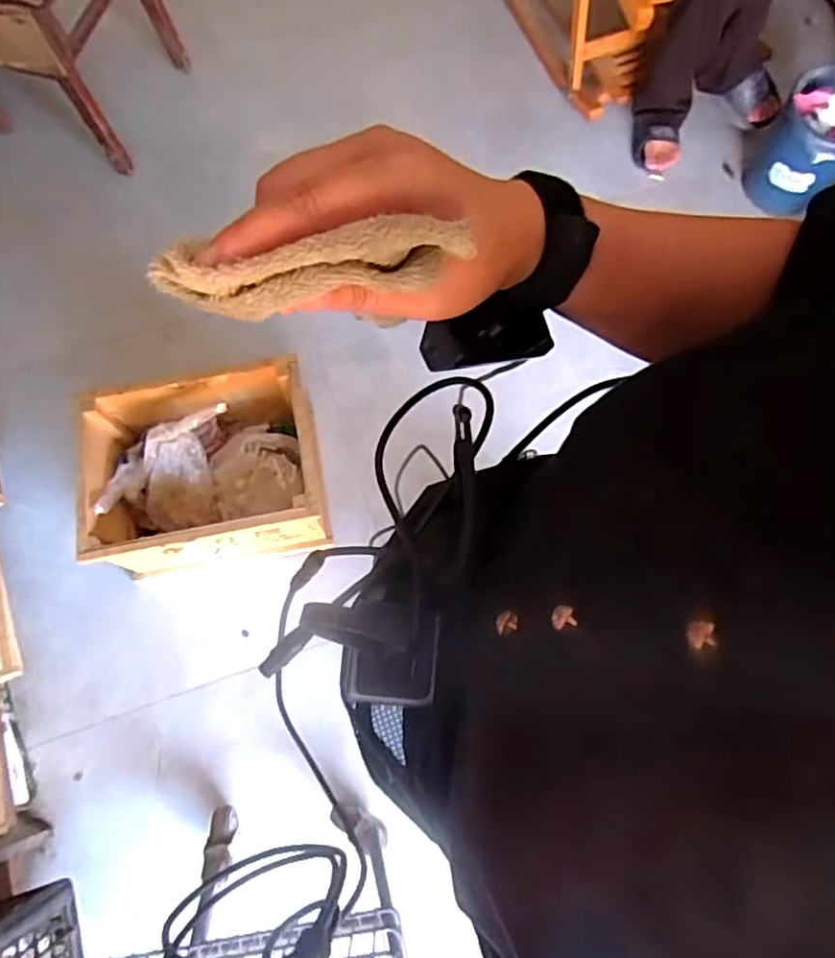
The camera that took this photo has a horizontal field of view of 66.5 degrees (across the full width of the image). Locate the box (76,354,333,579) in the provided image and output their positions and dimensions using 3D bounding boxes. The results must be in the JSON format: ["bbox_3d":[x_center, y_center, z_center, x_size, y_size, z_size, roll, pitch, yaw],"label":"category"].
[{"bbox_3d":[-0.387,-0.015,1.185,0.411,0.250,0.295,-9,74,-5],"label":"box"}]

